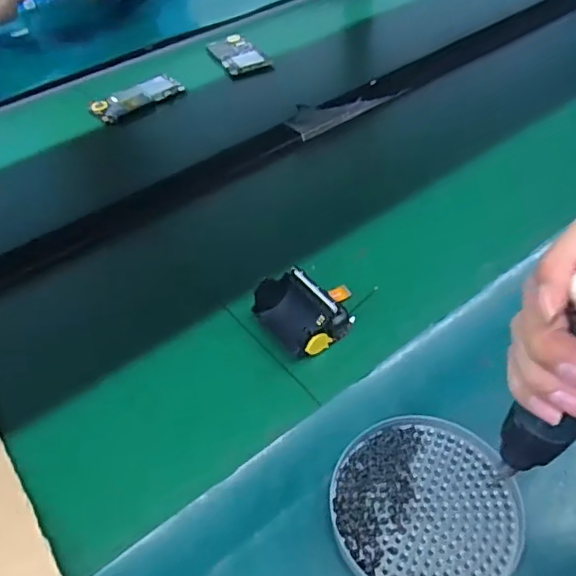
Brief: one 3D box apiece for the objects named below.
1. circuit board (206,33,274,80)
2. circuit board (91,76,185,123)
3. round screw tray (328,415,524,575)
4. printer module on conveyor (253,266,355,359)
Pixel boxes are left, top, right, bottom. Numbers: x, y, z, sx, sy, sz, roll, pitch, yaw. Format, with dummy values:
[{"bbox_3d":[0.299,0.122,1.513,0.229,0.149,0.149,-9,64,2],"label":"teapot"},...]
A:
[{"bbox_3d":[-0.076,-0.352,0.845,0.069,0.006,0.115,-21,47,-16],"label":"circuit board"},{"bbox_3d":[-0.203,-0.260,0.768,0.123,0.009,0.047,-25,48,-19],"label":"circuit board"},{"bbox_3d":[0.085,0.137,0.356,0.111,0.013,0.111,-2,45,2],"label":"round screw tray"},{"bbox_3d":[0.018,0.014,0.476,0.075,0.036,0.076,-33,56,-21],"label":"printer module on conveyor"}]

